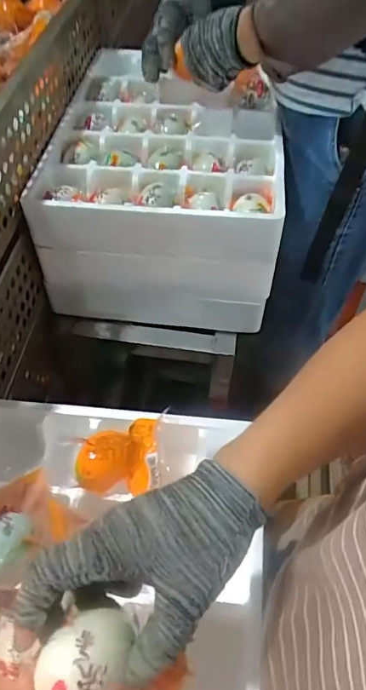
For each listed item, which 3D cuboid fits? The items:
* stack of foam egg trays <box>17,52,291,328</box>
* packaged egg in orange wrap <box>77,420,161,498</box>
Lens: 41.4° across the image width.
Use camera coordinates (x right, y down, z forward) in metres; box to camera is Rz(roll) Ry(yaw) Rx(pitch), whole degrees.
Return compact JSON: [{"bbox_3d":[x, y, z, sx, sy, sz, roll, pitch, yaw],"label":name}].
[{"bbox_3d":[-0.019,-0.254,0.722,0.290,0.180,0.427,4,53,3],"label":"stack of foam egg trays"},{"bbox_3d":[-0.061,0.102,0.463,0.072,0.037,0.068,-3,53,-2],"label":"packaged egg in orange wrap"}]

